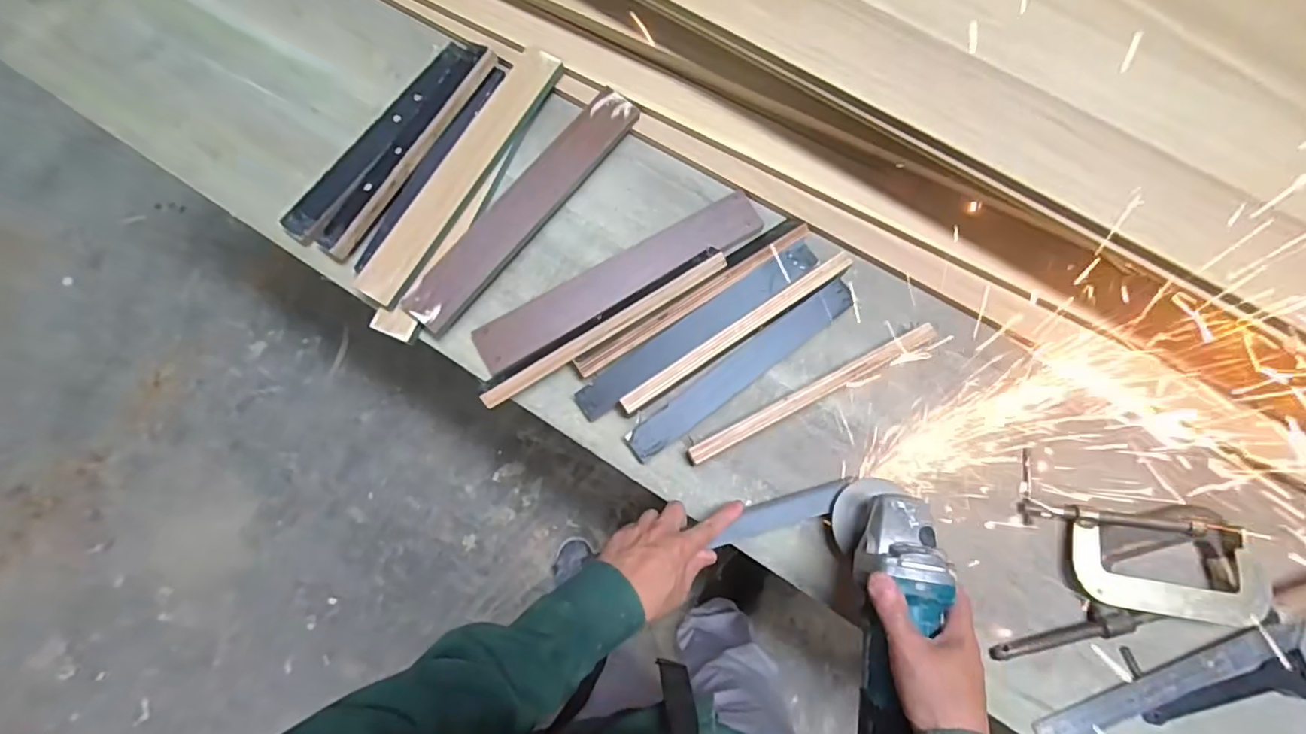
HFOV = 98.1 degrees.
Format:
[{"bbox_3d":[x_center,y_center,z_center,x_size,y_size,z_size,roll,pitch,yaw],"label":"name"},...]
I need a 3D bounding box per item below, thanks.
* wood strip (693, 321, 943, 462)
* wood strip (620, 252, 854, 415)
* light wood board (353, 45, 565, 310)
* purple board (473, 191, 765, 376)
[{"bbox_3d":[0.168,0.028,0.602,0.288,0.028,0.023,-27,81,-5],"label":"wood strip"},{"bbox_3d":[0.089,-0.038,0.589,0.283,0.011,0.021,-33,81,-7],"label":"wood strip"},{"bbox_3d":[-0.210,-0.217,0.629,0.055,0.013,0.339,30,79,5],"label":"light wood board"},{"bbox_3d":[-0.033,-0.095,0.623,0.341,0.015,0.055,-29,81,-7],"label":"purple board"}]

